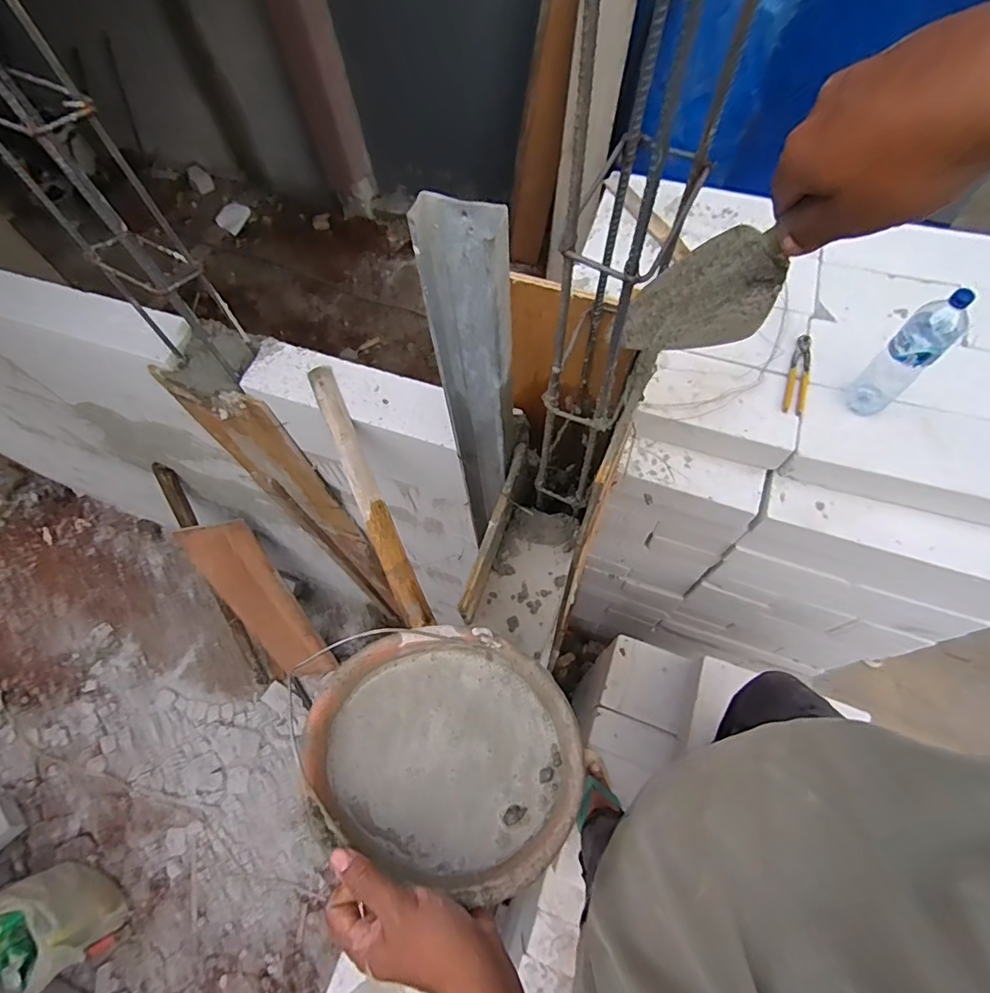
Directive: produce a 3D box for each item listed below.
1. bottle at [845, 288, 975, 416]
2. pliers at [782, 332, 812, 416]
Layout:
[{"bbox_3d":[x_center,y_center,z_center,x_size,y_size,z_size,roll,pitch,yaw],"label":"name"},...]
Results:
[{"bbox_3d":[0.806,-0.281,1.032,0.089,0.304,0.082,-38,68,-13],"label":"bottle"},{"bbox_3d":[0.686,-0.280,1.202,0.046,0.019,0.209,17,67,11],"label":"pliers"}]

